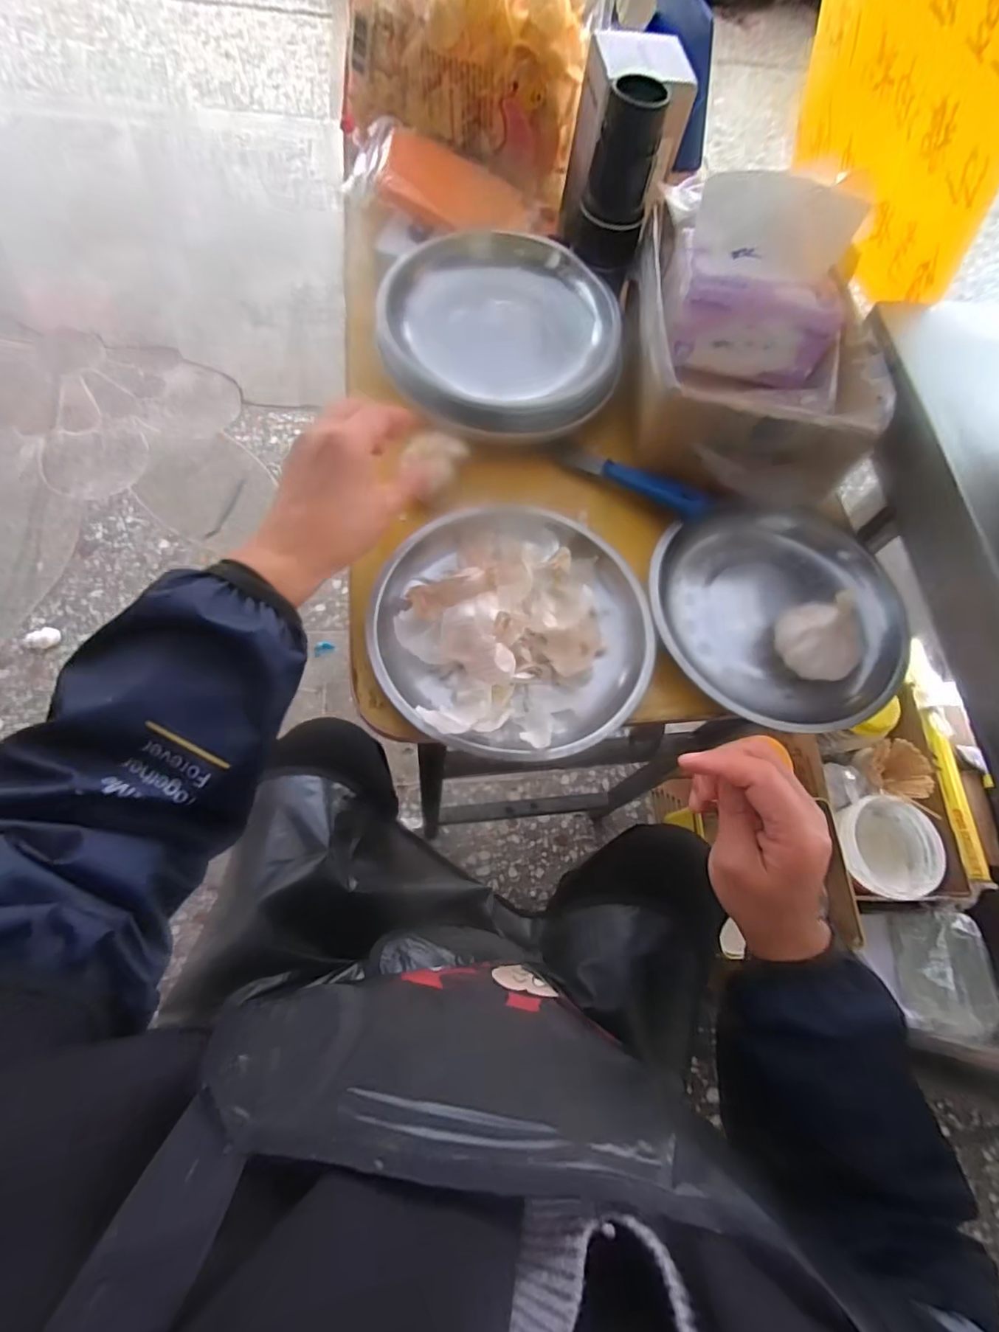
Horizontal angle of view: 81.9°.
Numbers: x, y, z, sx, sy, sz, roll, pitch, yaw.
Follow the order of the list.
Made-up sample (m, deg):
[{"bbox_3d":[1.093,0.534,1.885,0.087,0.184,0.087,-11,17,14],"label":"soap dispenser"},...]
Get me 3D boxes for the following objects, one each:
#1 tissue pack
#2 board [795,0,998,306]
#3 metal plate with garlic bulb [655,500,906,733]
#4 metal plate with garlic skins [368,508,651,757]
[{"bbox_3d":[0.188,-0.275,0.416,0.120,0.093,0.078,6,69,-5],"label":"tissue pack"},{"bbox_3d":[0.290,-0.413,0.428,0.009,0.195,0.276,-13,65,9],"label":"board"},{"bbox_3d":[0.194,-0.039,0.404,0.170,0.048,0.164,1,70,-2],"label":"metal plate with garlic bulb"},{"bbox_3d":[0.009,-0.027,0.385,0.178,0.038,0.178,2,69,-6],"label":"metal plate with garlic skins"}]

